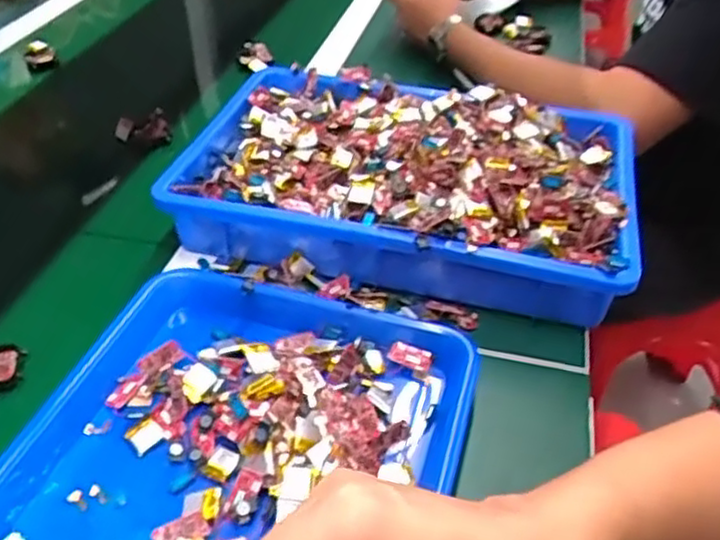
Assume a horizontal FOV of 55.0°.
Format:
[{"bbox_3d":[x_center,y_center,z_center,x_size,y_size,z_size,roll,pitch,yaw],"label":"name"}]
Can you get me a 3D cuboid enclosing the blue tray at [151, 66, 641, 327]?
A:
[{"bbox_3d":[0.040,-0.085,0.606,0.376,0.082,0.236,13,42,12],"label":"blue tray"}]

